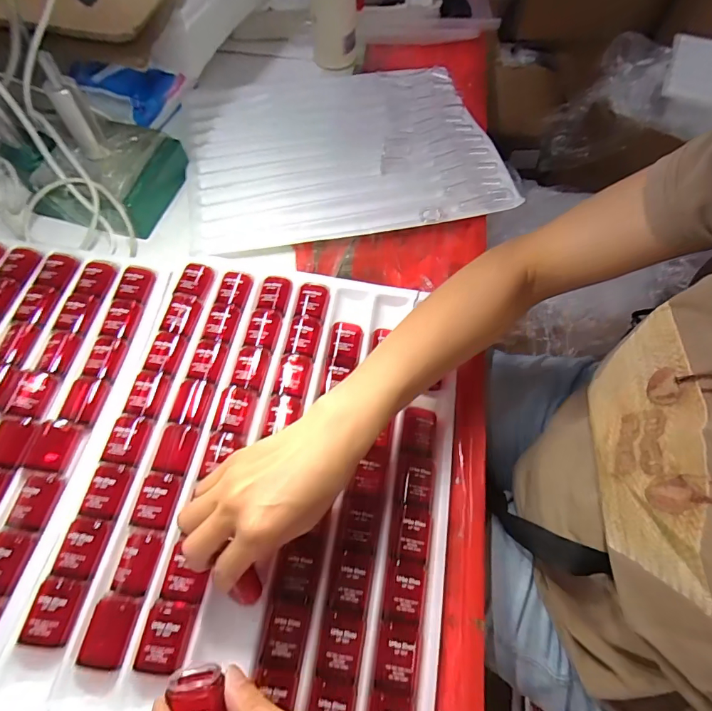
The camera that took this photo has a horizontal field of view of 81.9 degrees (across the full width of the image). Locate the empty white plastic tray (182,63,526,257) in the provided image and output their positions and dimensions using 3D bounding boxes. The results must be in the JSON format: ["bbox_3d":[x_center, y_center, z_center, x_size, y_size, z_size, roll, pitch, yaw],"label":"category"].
[{"bbox_3d":[-0.023,-0.279,0.536,0.380,0.024,0.318,-12,63,-7],"label":"empty white plastic tray"}]

